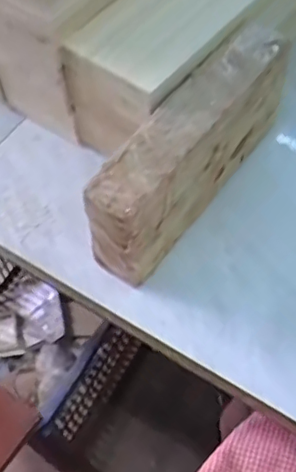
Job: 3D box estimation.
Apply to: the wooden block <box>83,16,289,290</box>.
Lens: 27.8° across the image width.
[{"bbox_3d":[0.036,-0.066,0.462,0.044,0.100,0.209,32,65,21],"label":"wooden block"}]

